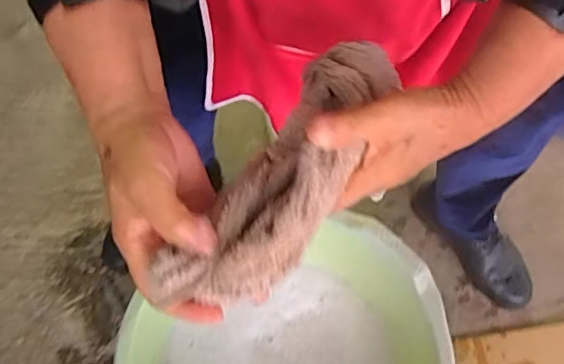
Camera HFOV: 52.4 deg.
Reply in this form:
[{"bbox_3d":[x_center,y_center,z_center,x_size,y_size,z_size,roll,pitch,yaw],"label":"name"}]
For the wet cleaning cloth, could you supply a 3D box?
[{"bbox_3d":[0.010,-0.019,0.368,0.070,0.038,0.232,24,56,12],"label":"wet cleaning cloth"}]

